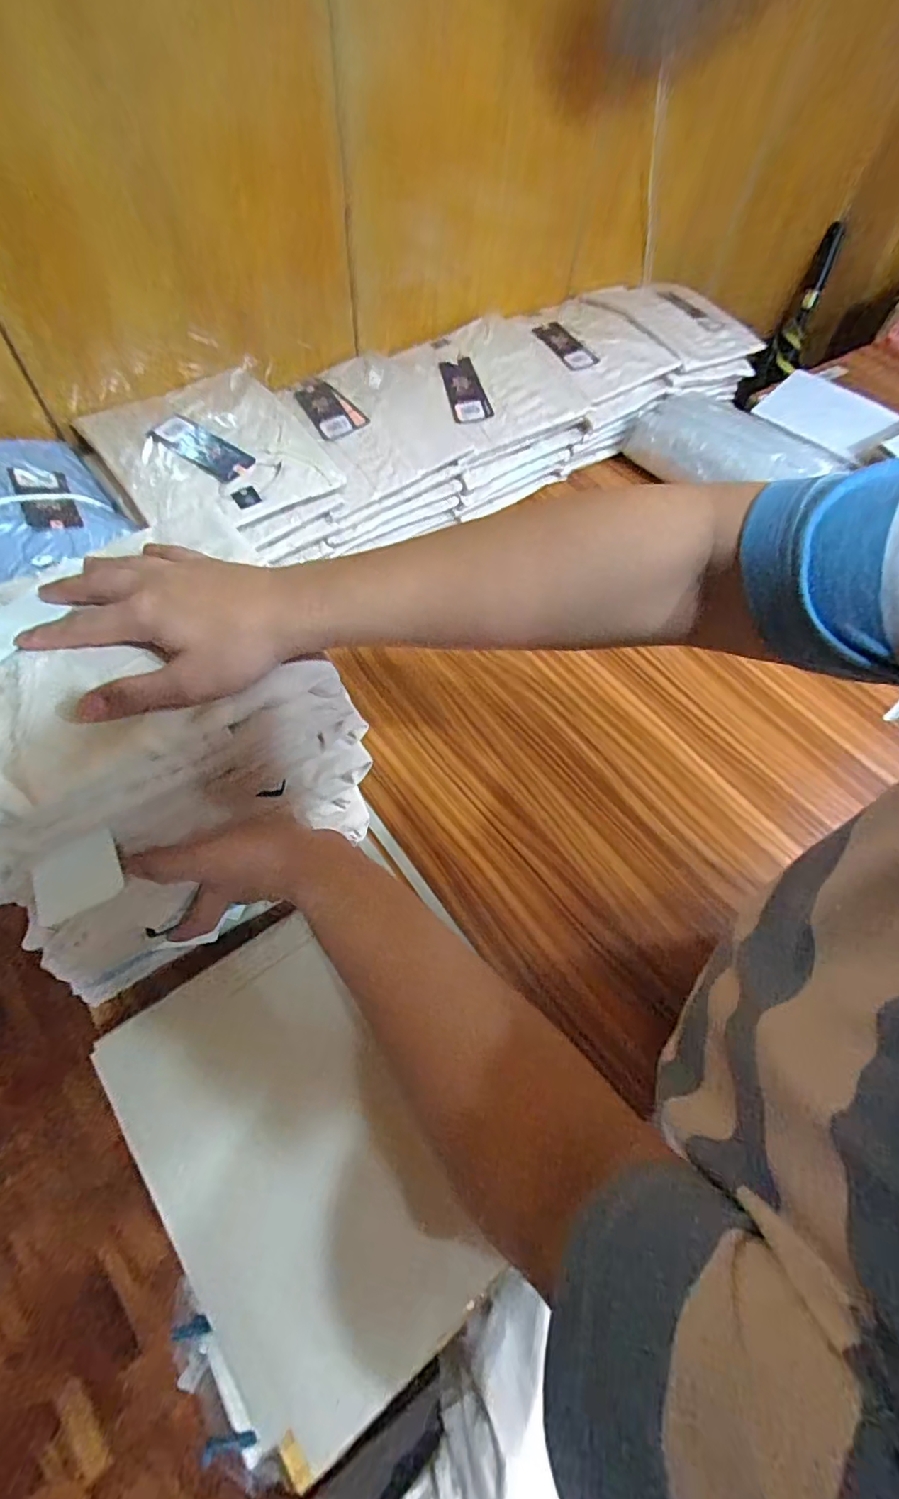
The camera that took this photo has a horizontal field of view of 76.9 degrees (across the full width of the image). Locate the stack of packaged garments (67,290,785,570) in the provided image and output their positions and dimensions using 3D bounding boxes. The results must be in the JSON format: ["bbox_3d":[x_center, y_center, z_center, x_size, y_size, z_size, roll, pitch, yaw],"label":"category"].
[{"bbox_3d":[0.045,-0.495,0.819,0.985,0.151,0.235,-30,66,-19],"label":"stack of packaged garments"}]

